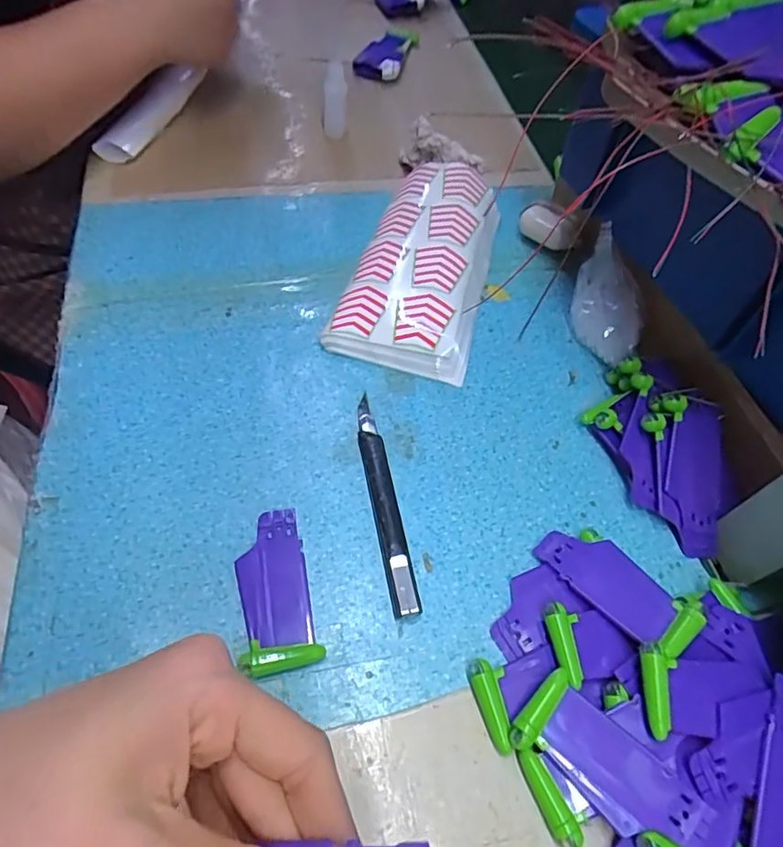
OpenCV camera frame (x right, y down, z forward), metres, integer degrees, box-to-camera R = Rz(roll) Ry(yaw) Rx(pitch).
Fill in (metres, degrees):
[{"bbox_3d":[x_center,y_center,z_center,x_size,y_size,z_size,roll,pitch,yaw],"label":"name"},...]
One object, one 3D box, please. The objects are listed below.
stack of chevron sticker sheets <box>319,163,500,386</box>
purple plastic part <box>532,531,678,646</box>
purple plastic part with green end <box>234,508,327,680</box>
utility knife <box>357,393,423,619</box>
[{"bbox_3d":[0.026,-0.137,0.462,0.103,0.037,0.217,14,56,4],"label":"stack of chevron sticker sheets"},{"bbox_3d":[0.124,0.088,0.325,0.037,0.004,0.077,-36,55,-20],"label":"purple plastic part"},{"bbox_3d":[-0.067,0.093,0.316,0.041,0.007,0.087,-12,57,-13],"label":"purple plastic part with green end"},{"bbox_3d":[-0.006,0.045,0.352,0.016,0.012,0.147,-7,57,-10],"label":"utility knife"}]

